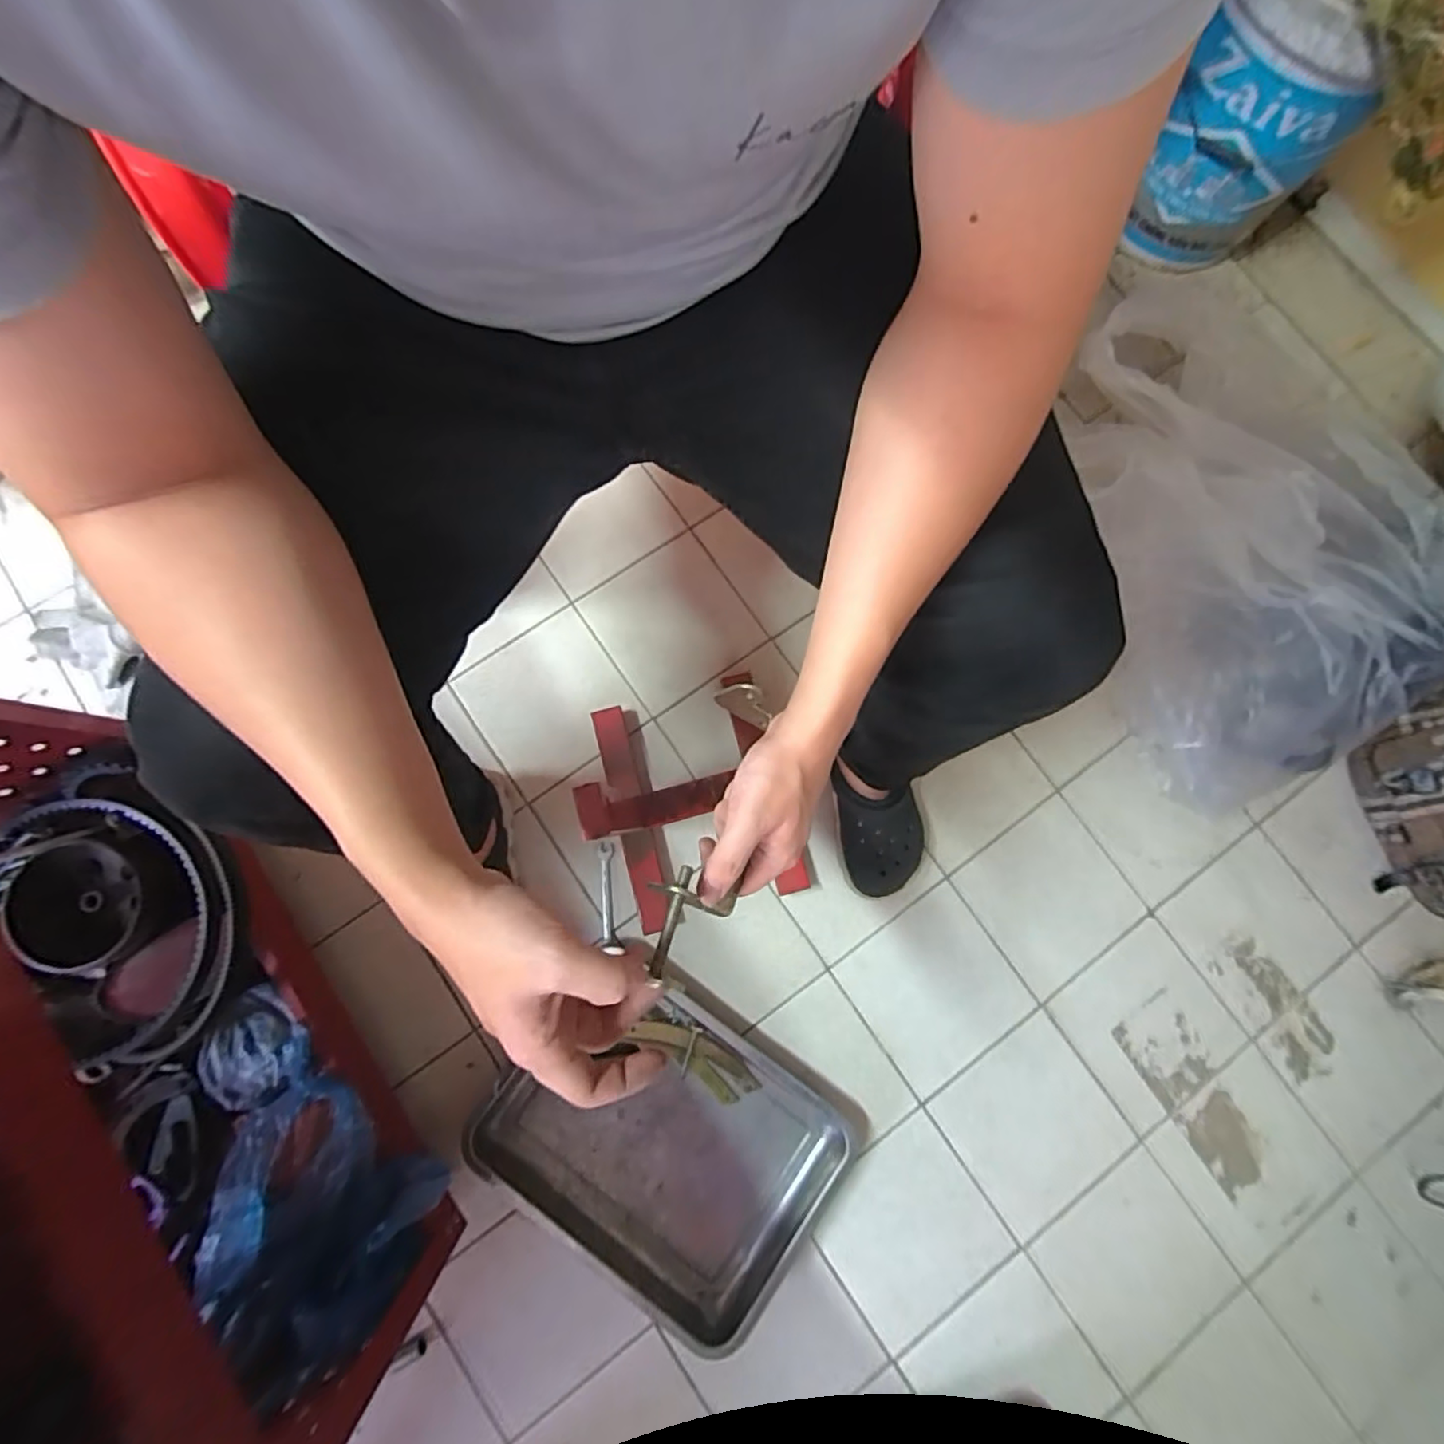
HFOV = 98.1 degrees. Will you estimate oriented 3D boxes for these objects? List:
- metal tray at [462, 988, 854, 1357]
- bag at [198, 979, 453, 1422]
[{"bbox_3d":[-0.069,0.487,0.729,0.383,0.066,0.282,34,81,3],"label":"metal tray"},{"bbox_3d":[-0.410,0.414,0.607,0.161,0.101,0.339,-36,68,-7],"label":"bag"}]

